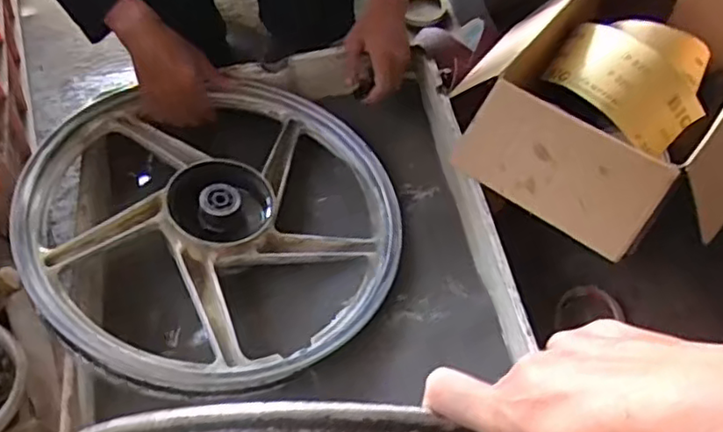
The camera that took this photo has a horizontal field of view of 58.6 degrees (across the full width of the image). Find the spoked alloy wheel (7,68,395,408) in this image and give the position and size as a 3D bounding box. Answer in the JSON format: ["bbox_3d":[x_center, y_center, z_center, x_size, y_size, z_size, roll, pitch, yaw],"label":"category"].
[{"bbox_3d":[-0.163,0.000,0.758,0.412,0.099,0.404,0,56,1],"label":"spoked alloy wheel"}]

